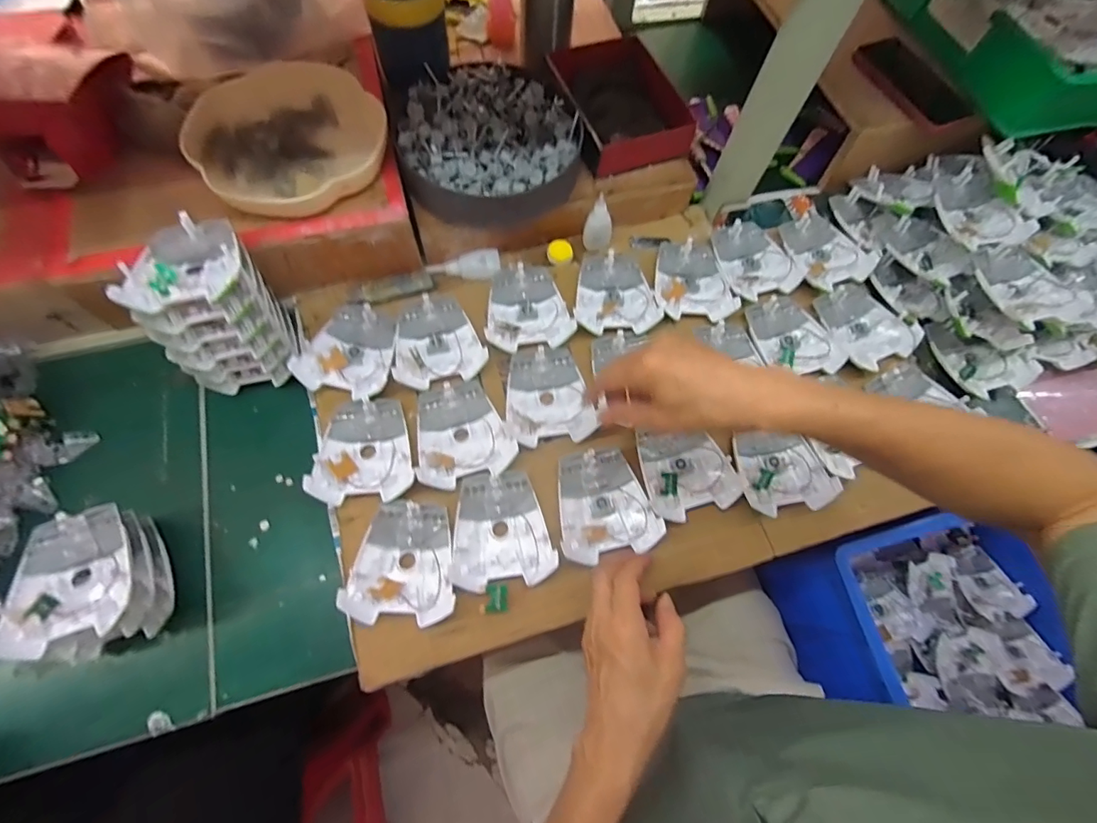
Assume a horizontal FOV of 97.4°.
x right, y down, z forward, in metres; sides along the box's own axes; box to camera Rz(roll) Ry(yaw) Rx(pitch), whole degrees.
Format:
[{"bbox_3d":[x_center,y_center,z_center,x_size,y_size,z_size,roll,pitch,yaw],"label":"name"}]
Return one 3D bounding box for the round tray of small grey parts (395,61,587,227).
[{"bbox_3d":[-0.069,-0.313,0.569,0.210,0.052,0.195,-25,74,-13],"label":"round tray of small grey parts"}]

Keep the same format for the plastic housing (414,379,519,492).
[{"bbox_3d":[-0.093,0.021,0.507,0.097,0.016,0.109,-18,72,-11],"label":"plastic housing"}]

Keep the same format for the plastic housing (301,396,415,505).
[{"bbox_3d":[-0.189,0.040,0.499,0.097,0.031,0.107,-4,70,-7],"label":"plastic housing"}]

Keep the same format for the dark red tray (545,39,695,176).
[{"bbox_3d":[0.088,-0.383,0.605,0.138,0.049,0.180,-17,72,-11],"label":"dark red tray"}]

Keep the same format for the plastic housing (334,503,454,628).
[{"bbox_3d":[-0.135,0.142,0.458,0.096,0.018,0.106,5,69,-3],"label":"plastic housing"}]

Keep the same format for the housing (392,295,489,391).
[{"bbox_3d":[-0.126,-0.082,0.547,0.096,0.016,0.109,-12,71,-9],"label":"housing"}]

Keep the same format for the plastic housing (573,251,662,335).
[{"bbox_3d":[0.079,-0.144,0.577,0.096,0.016,0.111,-3,70,-6],"label":"plastic housing"}]

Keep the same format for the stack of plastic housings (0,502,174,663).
[{"bbox_3d":[-0.399,0.150,0.427,0.095,0.080,0.116,-19,71,-6],"label":"stack of plastic housings"}]

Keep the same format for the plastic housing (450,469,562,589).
[{"bbox_3d":[-0.046,0.115,0.477,0.095,0.016,0.108,-4,70,-6],"label":"plastic housing"}]

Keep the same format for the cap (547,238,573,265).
[{"bbox_3d":[0.014,-0.202,0.608,0.031,0.010,0.032,2,70,-4],"label":"cap"}]

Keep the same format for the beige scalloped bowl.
[{"bbox_3d":[-0.279,-0.294,0.526,0.190,0.043,0.187,2,70,-4],"label":"beige scalloped bowl"}]

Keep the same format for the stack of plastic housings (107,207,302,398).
[{"bbox_3d":[-0.325,-0.104,0.486,0.100,0.140,0.124,-14,71,-5],"label":"stack of plastic housings"}]

